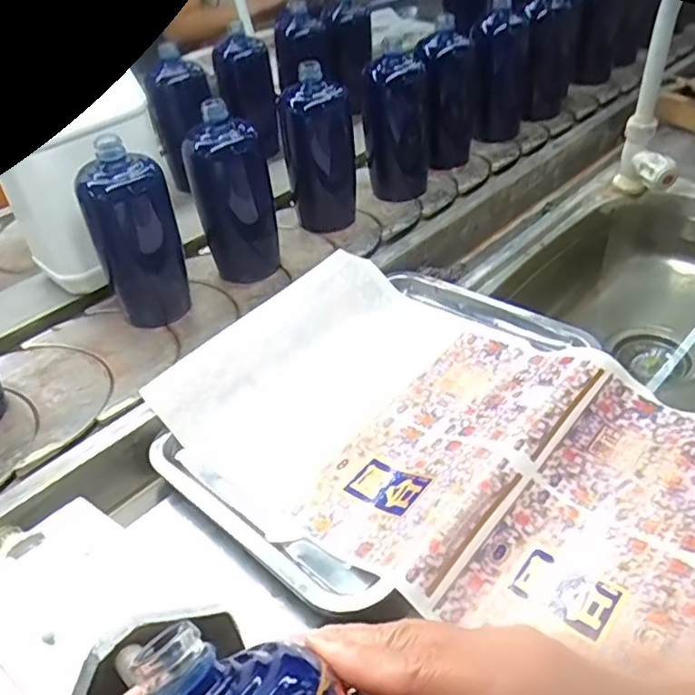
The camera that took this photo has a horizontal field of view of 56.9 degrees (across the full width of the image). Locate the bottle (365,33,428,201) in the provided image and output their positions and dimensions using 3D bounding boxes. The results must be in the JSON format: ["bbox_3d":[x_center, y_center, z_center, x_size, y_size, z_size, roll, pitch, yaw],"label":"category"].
[{"bbox_3d":[0.063,-0.300,0.834,0.075,0.171,0.075,-2,39,6],"label":"bottle"}]

